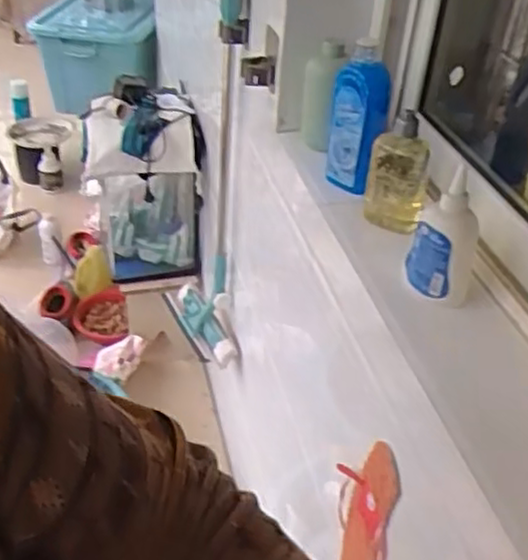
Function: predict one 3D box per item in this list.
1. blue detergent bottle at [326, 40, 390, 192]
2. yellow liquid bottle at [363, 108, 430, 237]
[{"bbox_3d":[0.118,-0.205,0.886,0.070,0.176,0.067,9,36,6],"label":"blue detergent bottle"},{"bbox_3d":[0.159,-0.127,0.831,0.067,0.138,0.040,10,36,7],"label":"yellow liquid bottle"}]

